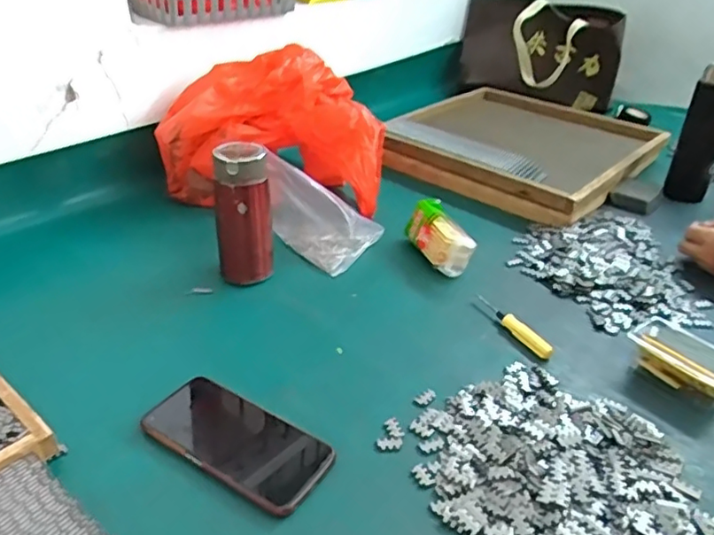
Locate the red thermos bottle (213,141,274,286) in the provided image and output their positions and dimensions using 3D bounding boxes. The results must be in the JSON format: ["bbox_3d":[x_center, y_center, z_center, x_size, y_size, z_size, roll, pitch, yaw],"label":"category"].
[{"bbox_3d":[-0.133,-0.060,0.707,0.061,0.159,0.051,-2,33,-8],"label":"red thermos bottle"}]

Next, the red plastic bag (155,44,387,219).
[{"bbox_3d":[-0.119,-0.201,0.900,0.319,0.196,0.161,7,32,6],"label":"red plastic bag"}]

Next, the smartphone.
[{"bbox_3d":[-0.104,0.146,0.520,0.164,0.014,0.078,20,36,25],"label":"smartphone"}]

